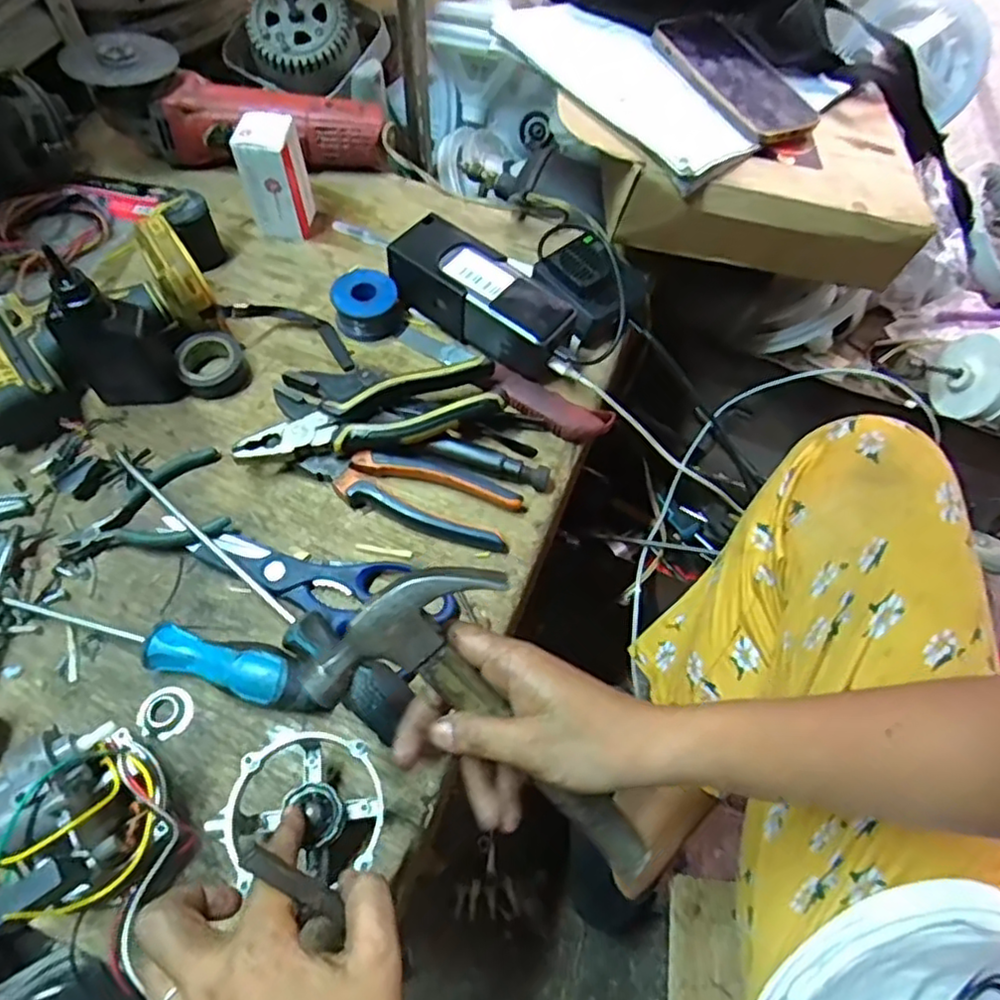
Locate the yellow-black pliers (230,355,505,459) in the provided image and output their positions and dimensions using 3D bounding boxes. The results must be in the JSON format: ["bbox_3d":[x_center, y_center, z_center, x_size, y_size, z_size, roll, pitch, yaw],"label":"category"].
[{"bbox_3d":[-0.095,-0.059,0.503,0.192,0.034,0.053,-15,62,-12],"label":"yellow-black pliers"}]

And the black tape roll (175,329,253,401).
[{"bbox_3d":[-0.228,-0.108,0.535,0.050,0.022,0.046,2,60,-3],"label":"black tape roll"}]

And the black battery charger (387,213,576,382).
[{"bbox_3d":[-0.011,-0.167,0.556,0.157,0.051,0.058,35,64,15],"label":"black battery charger"}]

